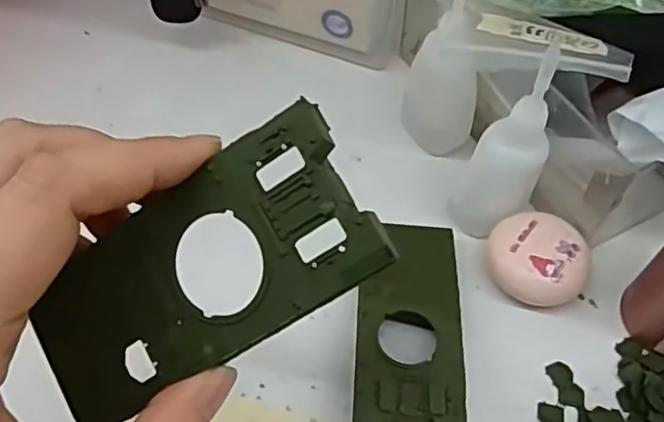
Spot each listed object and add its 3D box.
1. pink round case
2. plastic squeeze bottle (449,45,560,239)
[{"bbox_3d":[0.100,0.025,0.310,0.047,0.023,0.045,1,54,-2],"label":"pink round case"},{"bbox_3d":[0.084,-0.030,0.294,0.030,0.099,0.040,28,57,17],"label":"plastic squeeze bottle"}]

